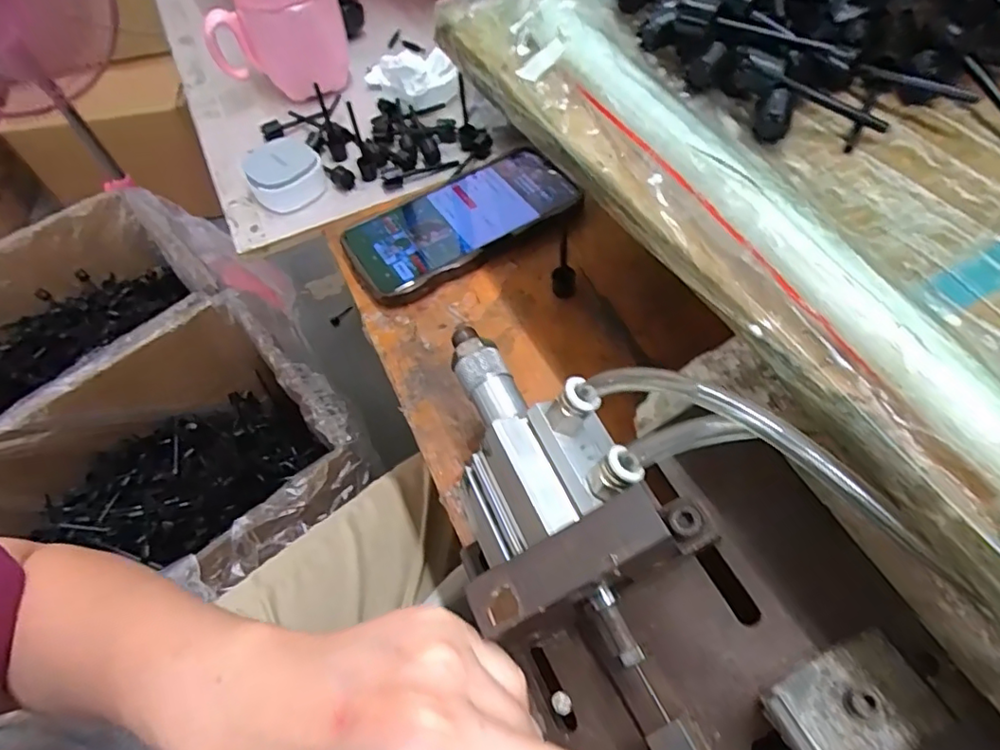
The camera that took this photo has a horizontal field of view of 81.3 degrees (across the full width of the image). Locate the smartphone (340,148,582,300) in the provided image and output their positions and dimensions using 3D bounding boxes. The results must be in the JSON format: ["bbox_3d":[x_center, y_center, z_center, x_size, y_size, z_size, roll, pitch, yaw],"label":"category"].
[{"bbox_3d":[-0.028,-0.110,0.414,0.158,0.017,0.074,-29,60,-13],"label":"smartphone"}]

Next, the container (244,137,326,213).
[{"bbox_3d":[-0.166,-0.157,0.451,0.053,0.030,0.051,-22,58,-10],"label":"container"}]

